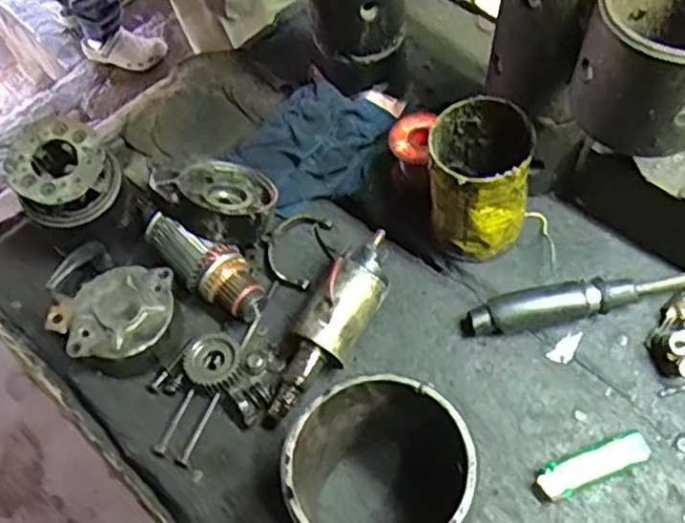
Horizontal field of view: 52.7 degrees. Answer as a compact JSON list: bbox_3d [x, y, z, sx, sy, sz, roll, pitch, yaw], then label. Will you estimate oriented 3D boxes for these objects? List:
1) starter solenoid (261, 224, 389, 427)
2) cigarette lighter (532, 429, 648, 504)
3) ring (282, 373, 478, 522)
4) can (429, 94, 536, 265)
[{"bbox_3d":[-0.010,0.050,0.525,0.049,0.047,0.167,28,78,19],"label":"starter solenoid"},{"bbox_3d":[0.171,0.140,0.474,0.080,0.012,0.023,-19,59,-7],"label":"cigarette lighter"},{"bbox_3d":[0.025,0.139,0.430,0.111,0.110,0.107,-2,58,3],"label":"ring"},{"bbox_3d":[0.106,-0.059,0.539,0.077,0.118,0.080,3,59,6],"label":"can"}]

